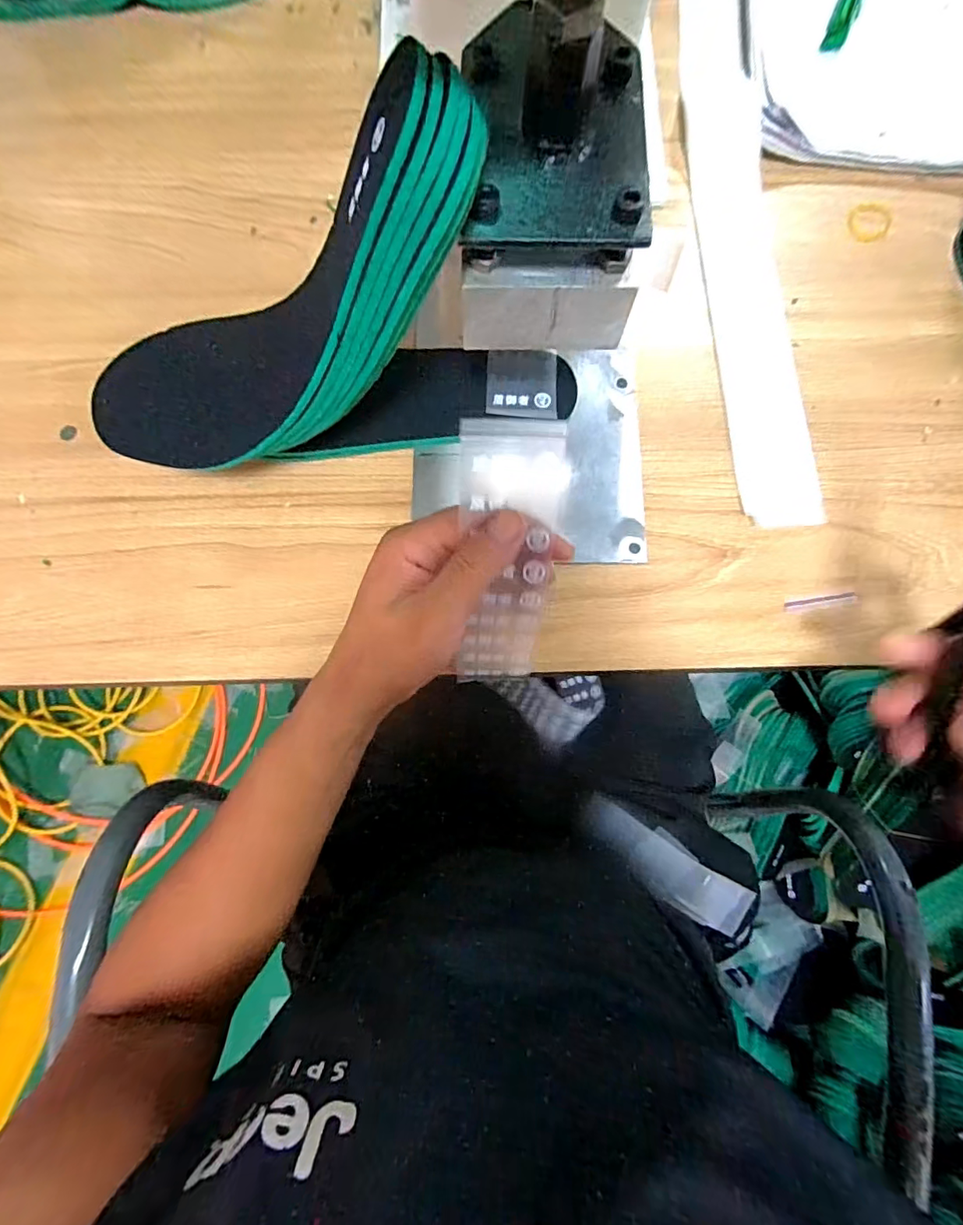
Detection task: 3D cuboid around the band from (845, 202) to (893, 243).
[{"bbox_3d":[0.271,-0.272,0.352,0.029,0.004,0.033,11,79,3],"label":"band"}]

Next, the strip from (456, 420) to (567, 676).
[{"bbox_3d":[0.010,-0.016,0.242,0.042,0.147,0.014,4,39,1],"label":"strip"}]

